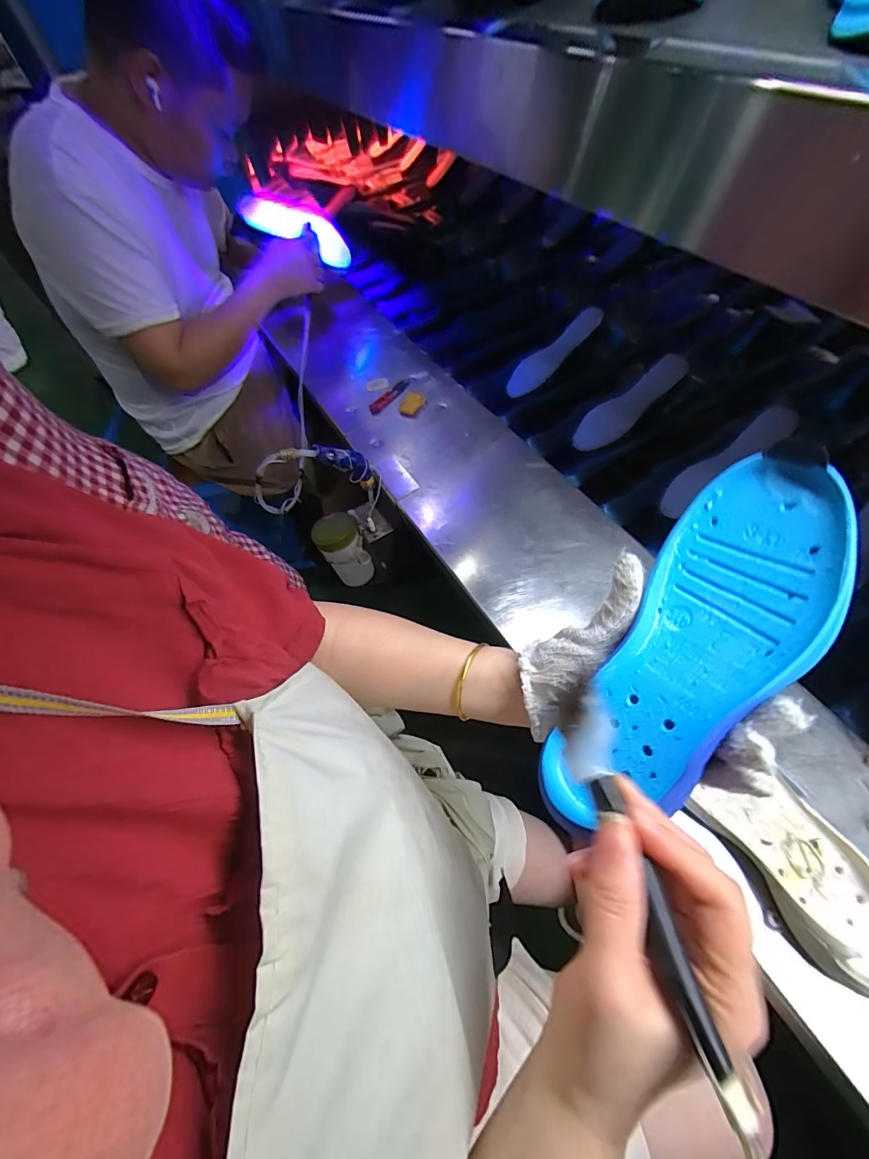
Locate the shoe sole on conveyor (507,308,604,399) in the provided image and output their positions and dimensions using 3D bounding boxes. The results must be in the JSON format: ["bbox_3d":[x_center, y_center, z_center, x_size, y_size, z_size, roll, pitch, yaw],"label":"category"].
[{"bbox_3d":[0.228,-0.439,0.831,0.220,0.017,0.065,-41,61,8],"label":"shoe sole on conveyor"}]

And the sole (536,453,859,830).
[{"bbox_3d":[0.147,0.043,0.244,0.079,0.031,0.227,33,93,22],"label":"sole"}]

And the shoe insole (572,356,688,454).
[{"bbox_3d":[0.332,-0.303,0.745,0.206,0.009,0.070,-44,69,15],"label":"shoe insole"}]

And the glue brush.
[{"bbox_3d":[0.089,0.127,0.189,0.023,0.017,0.145,-11,54,-3],"label":"glue brush"}]

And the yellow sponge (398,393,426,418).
[{"bbox_3d":[-0.041,-0.314,0.776,0.037,0.012,0.053,21,62,16],"label":"yellow sponge"}]

